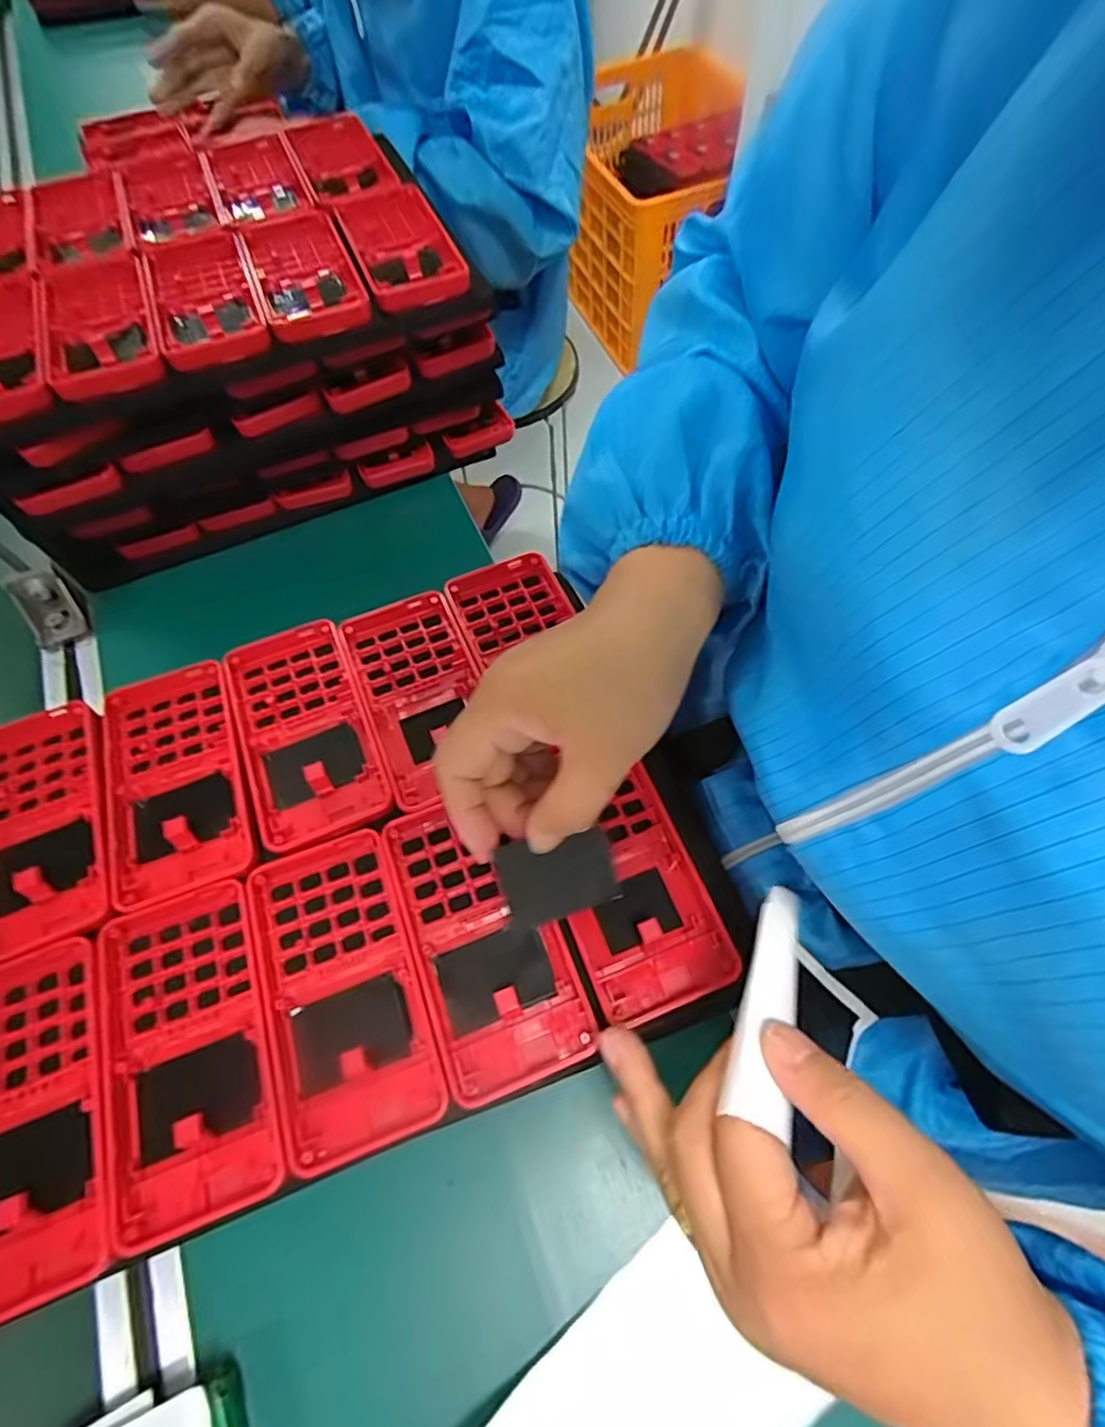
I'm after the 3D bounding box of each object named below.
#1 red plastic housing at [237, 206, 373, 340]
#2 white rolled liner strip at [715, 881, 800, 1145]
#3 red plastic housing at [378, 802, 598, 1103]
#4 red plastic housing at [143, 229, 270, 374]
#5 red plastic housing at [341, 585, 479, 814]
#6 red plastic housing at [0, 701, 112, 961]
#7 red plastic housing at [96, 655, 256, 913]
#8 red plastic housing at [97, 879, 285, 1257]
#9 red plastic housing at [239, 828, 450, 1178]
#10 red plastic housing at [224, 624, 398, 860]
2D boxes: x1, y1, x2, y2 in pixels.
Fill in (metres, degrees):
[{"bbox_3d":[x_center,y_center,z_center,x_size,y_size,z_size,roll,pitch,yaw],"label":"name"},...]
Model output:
[{"bbox_3d":[-0.162,-0.288,0.403,0.060,0.014,0.134,-22,65,-8],"label":"red plastic housing"},{"bbox_3d":[0.076,0.098,0.216,0.018,0.006,0.082,20,47,11],"label":"white rolled liner strip"},{"bbox_3d":[-0.030,0.095,0.274,0.063,0.010,0.121,-20,64,-9],"label":"red plastic housing"},{"bbox_3d":[-0.218,-0.264,0.394,0.060,0.013,0.128,-21,64,-7],"label":"red plastic housing"},{"bbox_3d":[-0.069,-0.011,0.330,0.061,0.011,0.121,-21,64,-9],"label":"red plastic housing"},{"bbox_3d":[-0.253,0.054,0.304,0.070,0.016,0.127,-21,64,-9],"label":"red plastic housing"},{"bbox_3d":[-0.189,0.032,0.311,0.063,0.016,0.123,-21,64,-9],"label":"red plastic housing"},{"bbox_3d":[-0.151,0.136,0.255,0.062,0.011,0.122,-20,64,-9],"label":"red plastic housing"},{"bbox_3d":[-0.090,0.116,0.267,0.062,0.012,0.121,-20,64,-9],"label":"red plastic housing"},{"bbox_3d":[-0.128,0.008,0.322,0.062,0.019,0.123,-22,64,-10],"label":"red plastic housing"}]

